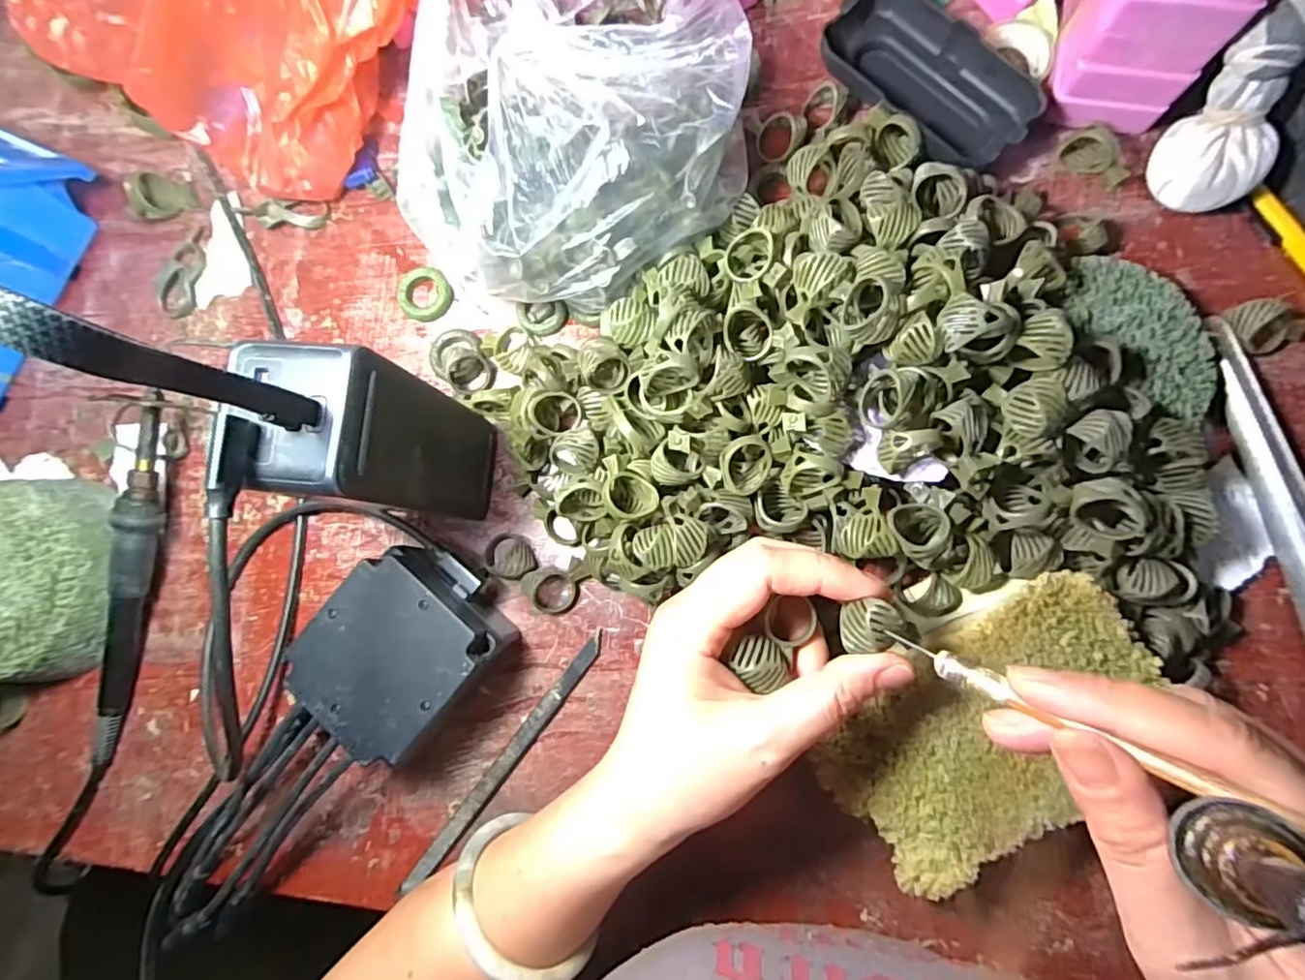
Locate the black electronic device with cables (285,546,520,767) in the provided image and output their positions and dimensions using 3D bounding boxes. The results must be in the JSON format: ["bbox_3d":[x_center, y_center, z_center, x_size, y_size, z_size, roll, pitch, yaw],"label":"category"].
[{"bbox_3d":[-0.119,0.077,0.300,0.072,0.051,0.086,37,90,8],"label":"black electronic device with cables"}]

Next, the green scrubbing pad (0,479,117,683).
[{"bbox_3d":[-0.337,0.046,0.321,0.103,0.040,0.103,2,86,7],"label":"green scrubbing pad"}]

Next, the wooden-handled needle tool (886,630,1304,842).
[{"bbox_3d":[0.134,0.072,0.155,0.154,0.004,0.008,20,87,51],"label":"wooden-handled needle tool"}]

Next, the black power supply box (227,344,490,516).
[{"bbox_3d":[-0.115,-0.019,0.271,0.045,0.135,0.054,6,86,7],"label":"black power supply box"}]

